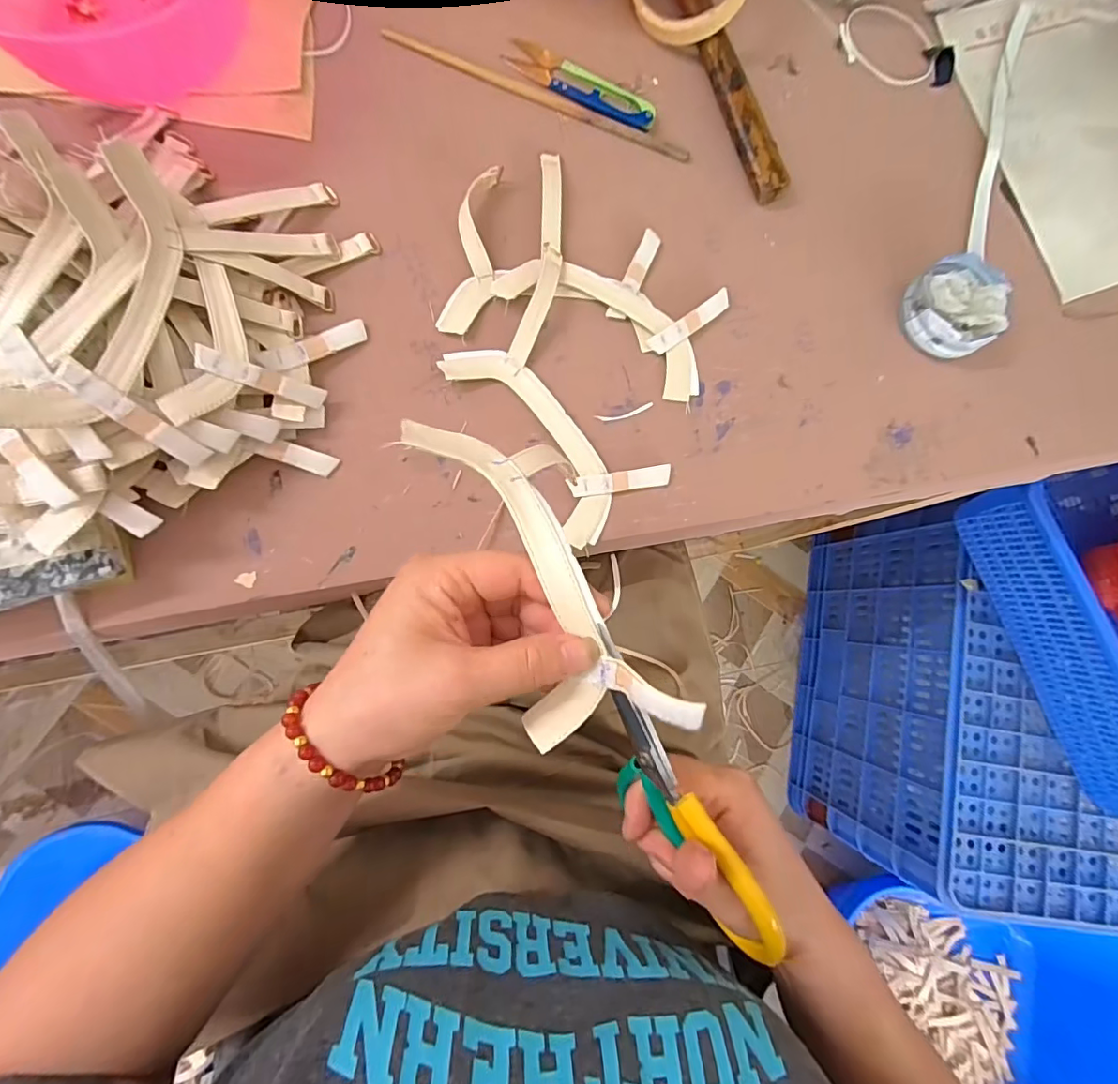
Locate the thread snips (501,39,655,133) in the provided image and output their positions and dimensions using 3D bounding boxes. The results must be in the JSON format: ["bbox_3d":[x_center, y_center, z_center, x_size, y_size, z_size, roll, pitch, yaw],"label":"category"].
[{"bbox_3d":[0.018,-0.339,0.396,0.116,0.004,0.033,23,82,-5],"label":"thread snips"}]

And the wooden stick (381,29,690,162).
[{"bbox_3d":[-0.014,-0.325,0.392,0.233,0.004,0.012,19,83,-5],"label":"wooden stick"}]

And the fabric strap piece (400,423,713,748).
[{"bbox_3d":[-0.008,0.014,0.227,0.061,0.054,0.154,-26,84,-9],"label":"fabric strap piece"}]

